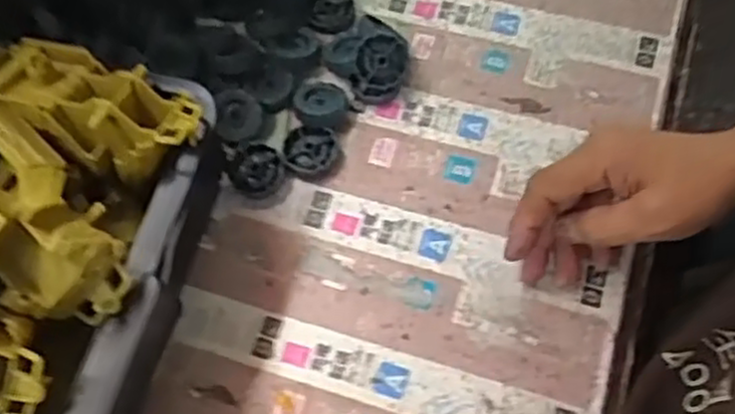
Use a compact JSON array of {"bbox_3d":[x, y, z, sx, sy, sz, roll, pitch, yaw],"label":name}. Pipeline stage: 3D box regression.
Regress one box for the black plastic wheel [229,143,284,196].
[{"bbox_3d":[-0.079,-0.026,0.543,0.036,0.016,0.034,-1,66,2],"label":"black plastic wheel"}]

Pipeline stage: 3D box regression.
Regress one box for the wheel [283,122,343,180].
[{"bbox_3d":[-0.039,-0.038,0.542,0.040,0.012,0.037,-1,66,2],"label":"wheel"}]

